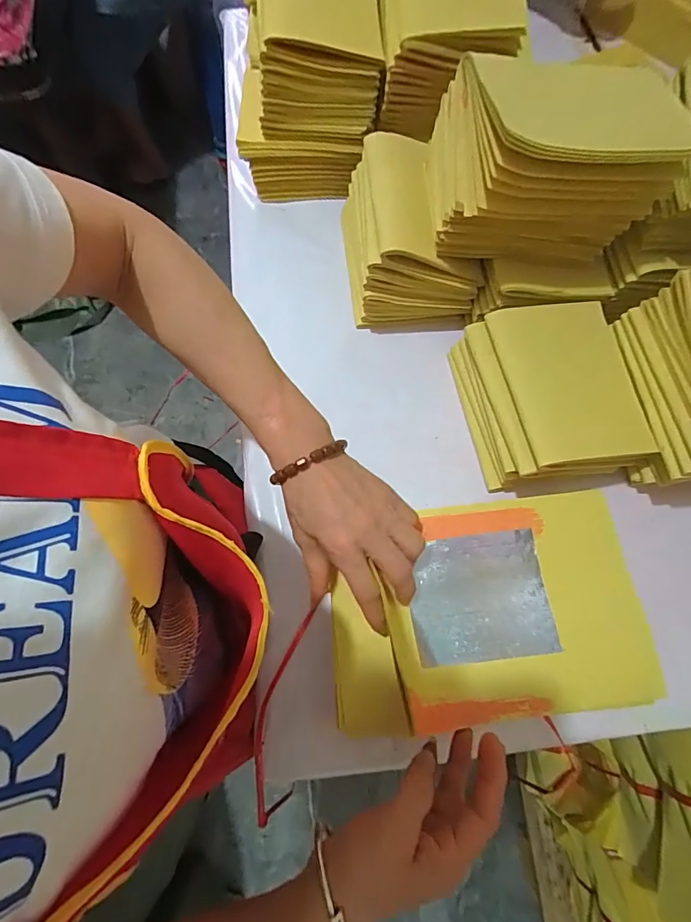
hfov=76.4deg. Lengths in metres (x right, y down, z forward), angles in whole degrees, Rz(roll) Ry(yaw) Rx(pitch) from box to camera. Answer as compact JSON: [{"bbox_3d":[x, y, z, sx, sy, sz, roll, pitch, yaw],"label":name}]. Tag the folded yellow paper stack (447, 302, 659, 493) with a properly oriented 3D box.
[{"bbox_3d":[0.194,-0.063,0.416,0.139,0.071,0.161,-10,72,-3],"label":"folded yellow paper stack"}]

